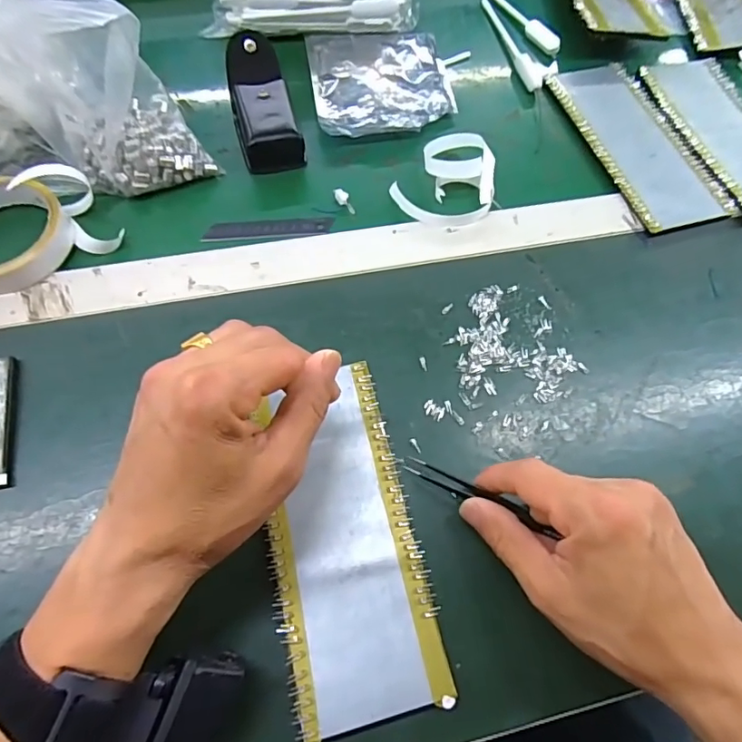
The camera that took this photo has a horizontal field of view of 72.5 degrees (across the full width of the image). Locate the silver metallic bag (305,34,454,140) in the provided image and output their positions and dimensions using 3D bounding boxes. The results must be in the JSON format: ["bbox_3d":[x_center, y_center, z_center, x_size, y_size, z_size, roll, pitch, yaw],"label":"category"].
[{"bbox_3d":[0.010,-0.265,0.463,0.126,0.021,0.131,-7,67,-7],"label":"silver metallic bag"}]

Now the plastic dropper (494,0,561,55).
[{"bbox_3d":[0.149,-0.378,0.527,0.020,0.015,0.143,-25,70,-13],"label":"plastic dropper"}]

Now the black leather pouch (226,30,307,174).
[{"bbox_3d":[-0.095,-0.232,0.436,0.049,0.035,0.128,-13,68,-9],"label":"black leather pouch"}]

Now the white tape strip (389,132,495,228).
[{"bbox_3d":[0.066,-0.155,0.413,0.073,0.022,0.086,33,69,11],"label":"white tape strip"}]

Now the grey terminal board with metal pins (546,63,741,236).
[{"bbox_3d":[0.236,-0.213,0.457,0.086,0.008,0.206,-14,68,-9],"label":"grey terminal board with metal pins"}]

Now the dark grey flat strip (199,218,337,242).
[{"bbox_3d":[-0.081,-0.112,0.400,0.100,0.004,0.020,-4,67,-5],"label":"dark grey flat strip"}]

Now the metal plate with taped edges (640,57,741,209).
[{"bbox_3d":[0.327,-0.223,0.467,0.085,0.006,0.199,-13,65,-7],"label":"metal plate with taped edges"}]

